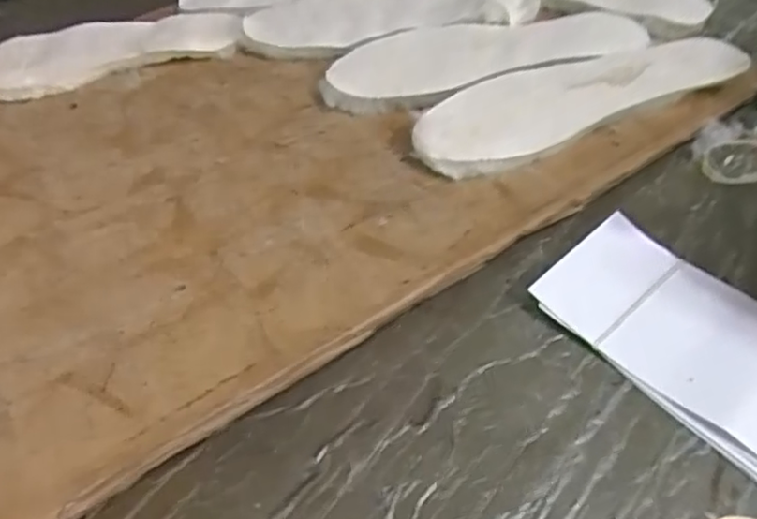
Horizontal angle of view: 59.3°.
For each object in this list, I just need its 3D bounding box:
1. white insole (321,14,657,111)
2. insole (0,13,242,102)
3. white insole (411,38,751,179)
[{"bbox_3d":[0.087,-0.182,0.572,0.270,0.010,0.096,-11,49,-5],"label":"white insole"},{"bbox_3d":[-0.270,-0.195,0.632,0.272,0.023,0.102,-9,49,-3],"label":"insole"},{"bbox_3d":[0.152,-0.130,0.530,0.266,0.027,0.089,-19,50,-12],"label":"white insole"}]

